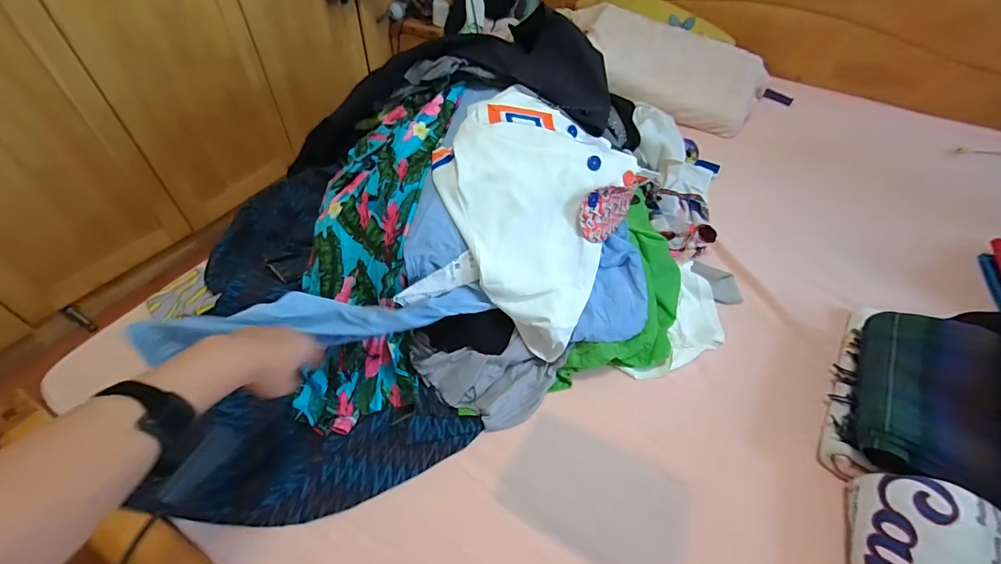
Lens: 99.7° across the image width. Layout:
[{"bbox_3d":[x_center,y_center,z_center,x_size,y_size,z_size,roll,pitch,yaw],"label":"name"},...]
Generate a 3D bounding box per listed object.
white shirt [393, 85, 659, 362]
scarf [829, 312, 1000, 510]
[{"bbox_3d":[0.051,-0.110,0.744,0.312,0.237,0.448,18,50,12],"label":"white shirt"},{"bbox_3d":[0.666,0.179,0.673,0.181,0.108,0.301,21,51,15],"label":"scarf"}]

